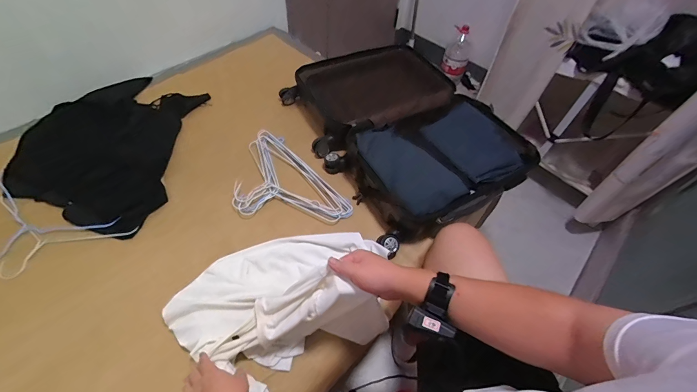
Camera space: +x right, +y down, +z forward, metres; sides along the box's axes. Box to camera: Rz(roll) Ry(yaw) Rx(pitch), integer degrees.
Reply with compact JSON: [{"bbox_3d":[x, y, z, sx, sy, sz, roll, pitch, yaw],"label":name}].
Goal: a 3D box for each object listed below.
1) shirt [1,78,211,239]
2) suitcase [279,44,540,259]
[{"bbox_3d":[-0.702,-0.158,0.918,0.404,0.053,0.557,3,54,-2],"label":"shirt"},{"bbox_3d":[0.148,-0.220,0.954,0.490,0.128,0.678,-25,59,-20],"label":"suitcase"}]

